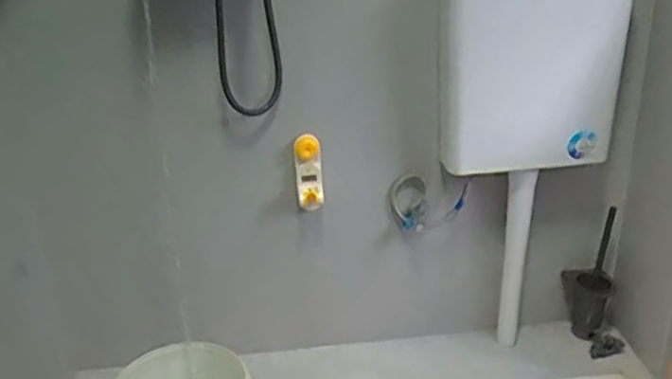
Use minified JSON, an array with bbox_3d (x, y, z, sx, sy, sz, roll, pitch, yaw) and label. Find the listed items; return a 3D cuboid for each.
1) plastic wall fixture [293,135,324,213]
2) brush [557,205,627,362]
[{"bbox_3d":[-0.061,-0.037,1.567,0.073,0.181,0.052,-20,18,-33],"label":"plastic wall fixture"},{"bbox_3d":[0.665,0.246,1.748,0.134,0.366,0.123,-6,23,-6],"label":"brush"}]

